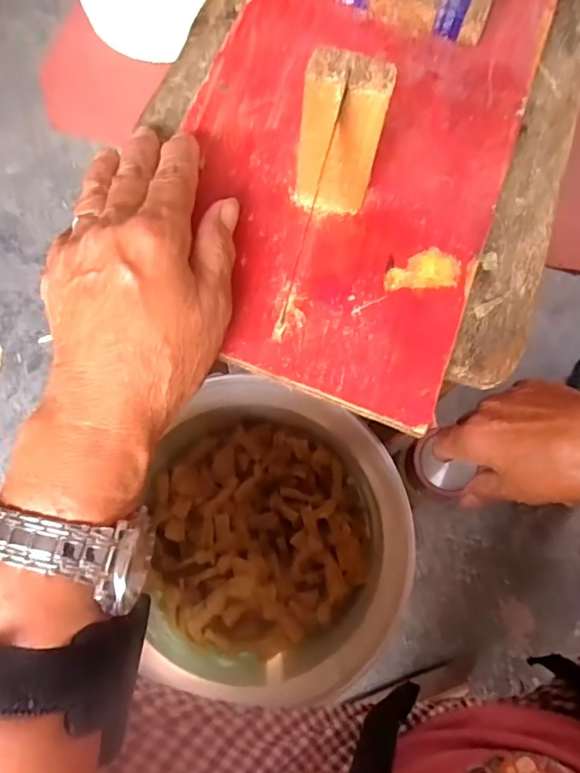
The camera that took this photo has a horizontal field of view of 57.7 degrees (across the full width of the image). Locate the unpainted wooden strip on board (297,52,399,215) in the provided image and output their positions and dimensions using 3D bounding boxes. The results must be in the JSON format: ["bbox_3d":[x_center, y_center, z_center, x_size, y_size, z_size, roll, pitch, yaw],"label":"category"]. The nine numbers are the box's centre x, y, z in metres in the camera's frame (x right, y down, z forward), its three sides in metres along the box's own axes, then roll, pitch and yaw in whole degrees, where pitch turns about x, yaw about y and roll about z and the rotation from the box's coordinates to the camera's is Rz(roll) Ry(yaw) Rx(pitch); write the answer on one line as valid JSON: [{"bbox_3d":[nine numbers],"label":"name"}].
[{"bbox_3d":[0.022,-0.107,0.231,0.033,0.073,0.018,12,75,1],"label":"unpainted wooden strip on board"}]

